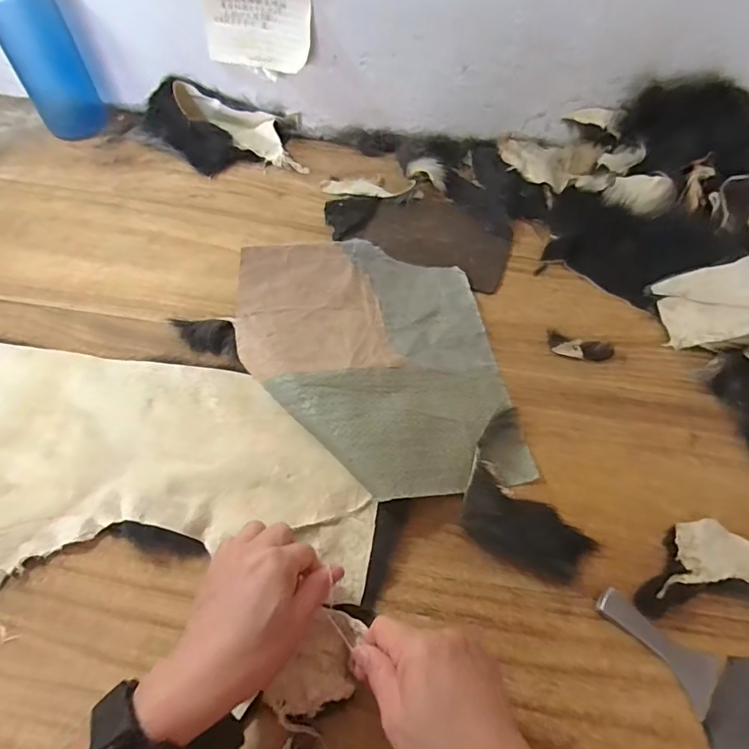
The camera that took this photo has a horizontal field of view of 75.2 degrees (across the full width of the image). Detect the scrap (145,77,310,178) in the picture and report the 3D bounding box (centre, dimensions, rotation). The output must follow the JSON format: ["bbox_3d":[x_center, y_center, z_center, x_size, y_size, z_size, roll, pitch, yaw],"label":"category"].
[{"bbox_3d":[-0.207,-0.332,0.665,0.228,0.060,0.110,9,60,2],"label":"scrap"}]

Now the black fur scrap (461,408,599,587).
[{"bbox_3d":[0.129,0.117,0.451,0.098,0.020,0.155,-22,63,-16],"label":"black fur scrap"}]

